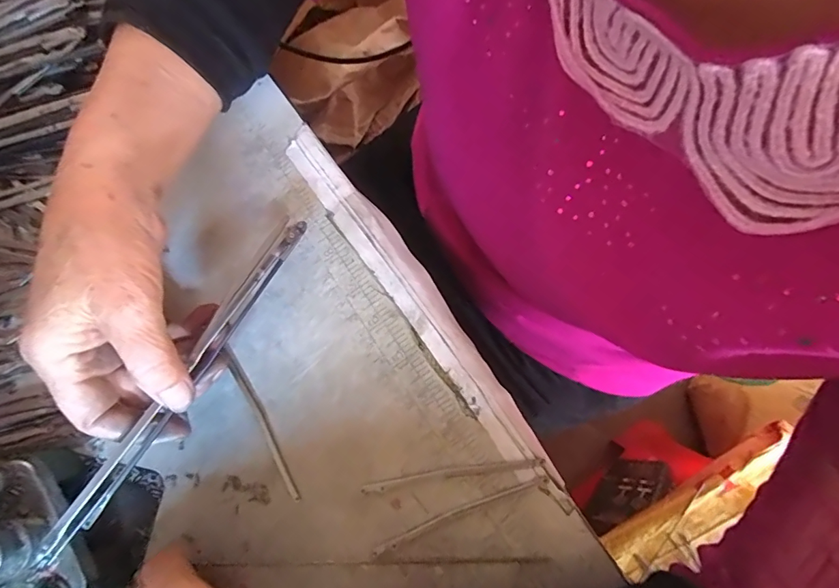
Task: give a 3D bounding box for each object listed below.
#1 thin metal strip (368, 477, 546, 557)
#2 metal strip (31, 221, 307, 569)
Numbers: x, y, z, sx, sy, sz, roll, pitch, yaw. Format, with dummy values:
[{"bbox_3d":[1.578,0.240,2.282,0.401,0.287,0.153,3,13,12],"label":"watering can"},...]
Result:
[{"bbox_3d":[0.021,0.116,0.238,0.098,0.005,0.005,-23,76,-2],"label":"thin metal strip"},{"bbox_3d":[-0.114,0.038,0.228,0.011,0.006,0.193,29,69,6],"label":"metal strip"}]

